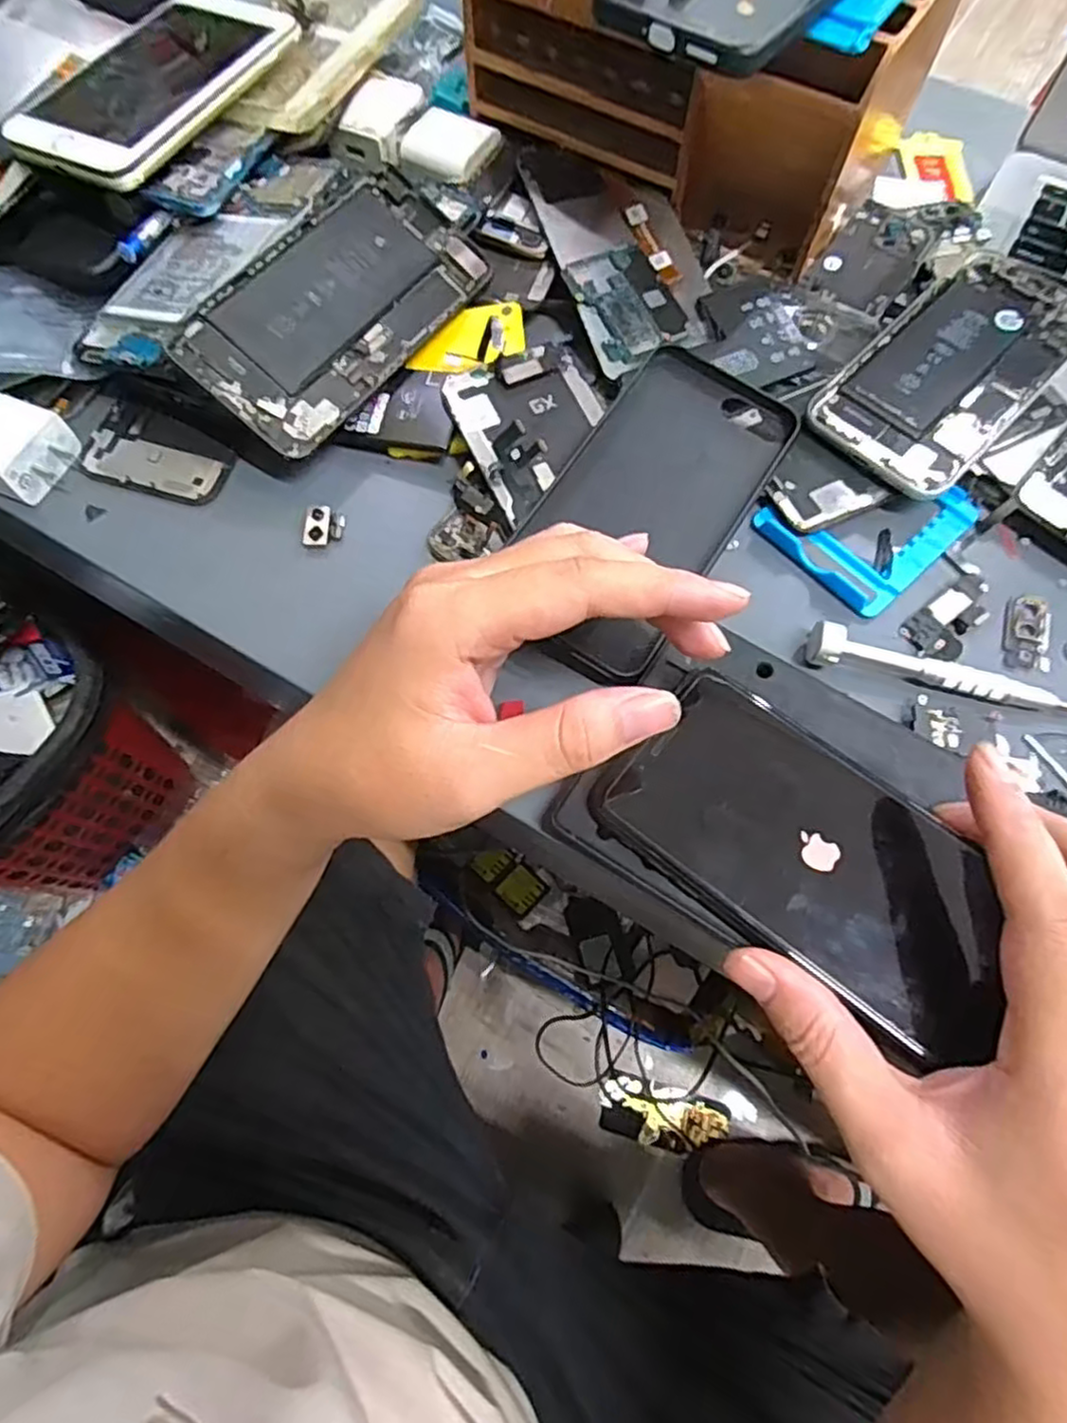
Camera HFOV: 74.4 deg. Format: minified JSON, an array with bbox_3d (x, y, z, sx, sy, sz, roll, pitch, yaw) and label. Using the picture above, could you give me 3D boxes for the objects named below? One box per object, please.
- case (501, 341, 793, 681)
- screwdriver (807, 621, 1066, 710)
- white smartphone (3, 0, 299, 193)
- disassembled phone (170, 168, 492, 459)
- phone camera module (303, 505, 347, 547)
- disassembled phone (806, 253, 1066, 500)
[{"bbox_3d":[0.051,-0.093,0.311,0.078,0.013,0.164,31,72,11],"label":"case"},{"bbox_3d":[0.174,-0.014,0.291,0.120,0.015,0.014,14,70,5],"label":"screwdriver"},{"bbox_3d":[-0.193,-0.324,0.362,0.081,0.012,0.157,29,70,10],"label":"white smartphone"},{"bbox_3d":[-0.091,-0.192,0.332,0.075,0.004,0.150,42,71,-12],"label":"disassembled phone"},{"bbox_3d":[-0.096,-0.086,0.324,0.017,0.006,0.020,2,69,1],"label":"phone camera module"},{"bbox_3d":[0.205,-0.167,0.341,0.077,0.009,0.152,42,75,14],"label":"disassembled phone"}]

